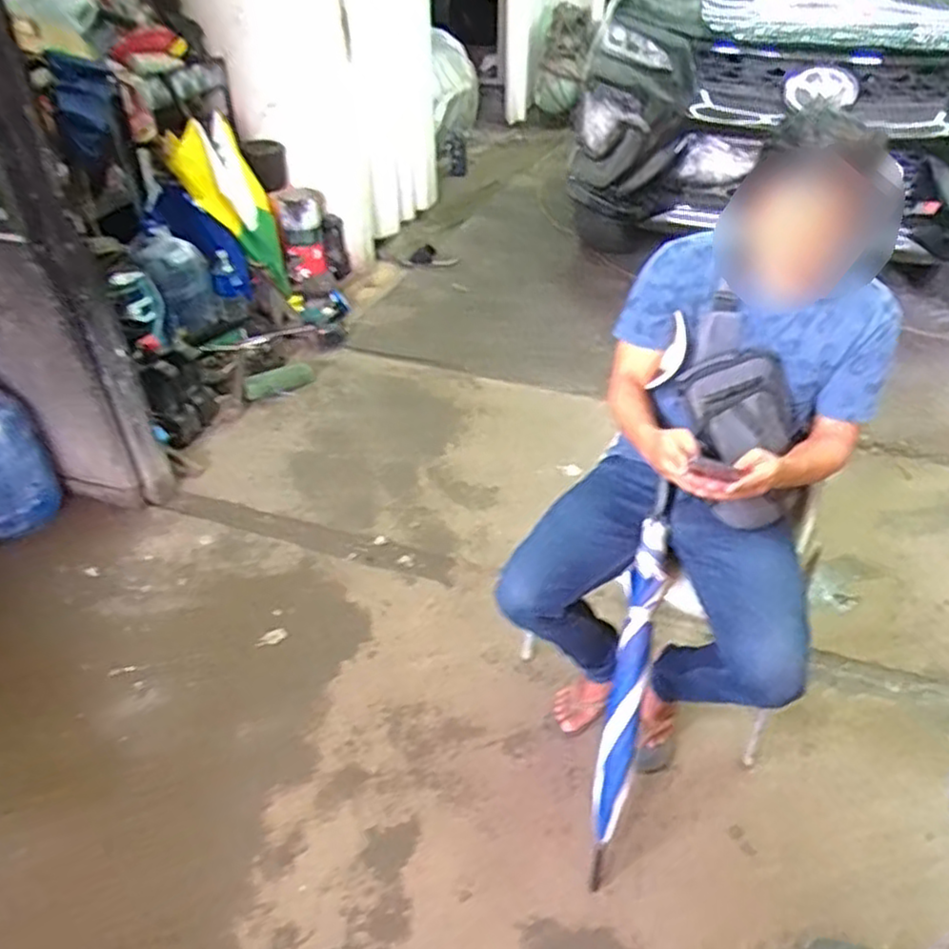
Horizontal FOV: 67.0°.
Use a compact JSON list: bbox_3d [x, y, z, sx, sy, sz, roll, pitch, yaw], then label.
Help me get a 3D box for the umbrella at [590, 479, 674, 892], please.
[{"bbox_3d":[0.283,0.376,1.301,0.066,0.744,0.090,10,0,17],"label":"umbrella"}]

